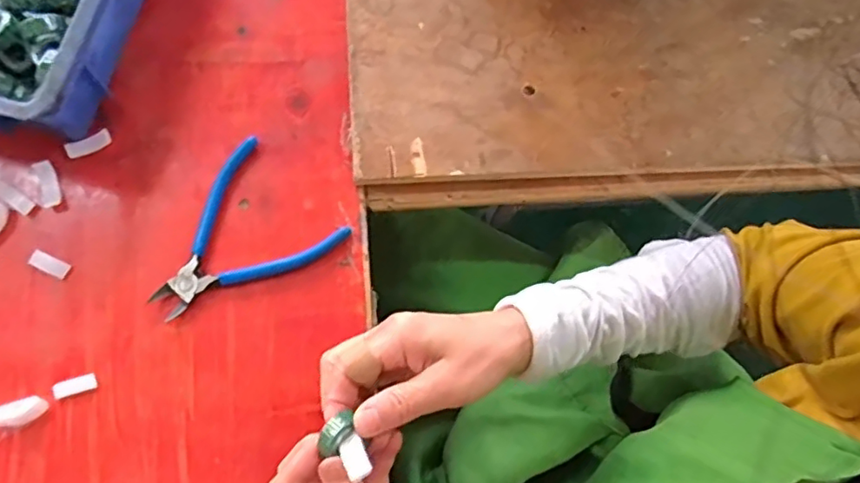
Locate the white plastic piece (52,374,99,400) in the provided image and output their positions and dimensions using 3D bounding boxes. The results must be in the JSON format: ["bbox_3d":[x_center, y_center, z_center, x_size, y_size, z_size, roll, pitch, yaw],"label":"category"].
[{"bbox_3d":[-0.260,0.106,0.434,0.031,0.004,0.012,-17,77,-6],"label":"white plastic piece"}]

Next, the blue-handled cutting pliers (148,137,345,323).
[{"bbox_3d":[-0.153,0.001,0.459,0.111,0.010,0.140,44,79,9],"label":"blue-handled cutting pliers"}]

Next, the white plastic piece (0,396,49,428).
[{"bbox_3d":[-0.295,0.123,0.424,0.038,0.008,0.019,-17,77,-6],"label":"white plastic piece"}]

